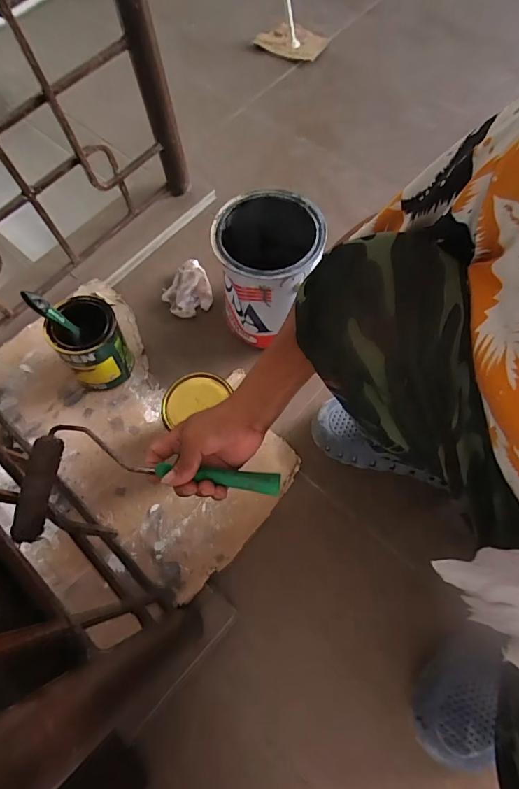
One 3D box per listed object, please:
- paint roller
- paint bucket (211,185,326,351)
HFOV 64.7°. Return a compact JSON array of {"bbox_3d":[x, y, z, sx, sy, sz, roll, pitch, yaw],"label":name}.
[{"bbox_3d":[-0.116,0.097,0.451,0.274,0.027,0.123,1,68,-1],"label":"paint roller"},{"bbox_3d":[0.015,-0.196,0.672,0.159,0.201,0.167,-1,69,2],"label":"paint bucket"}]

